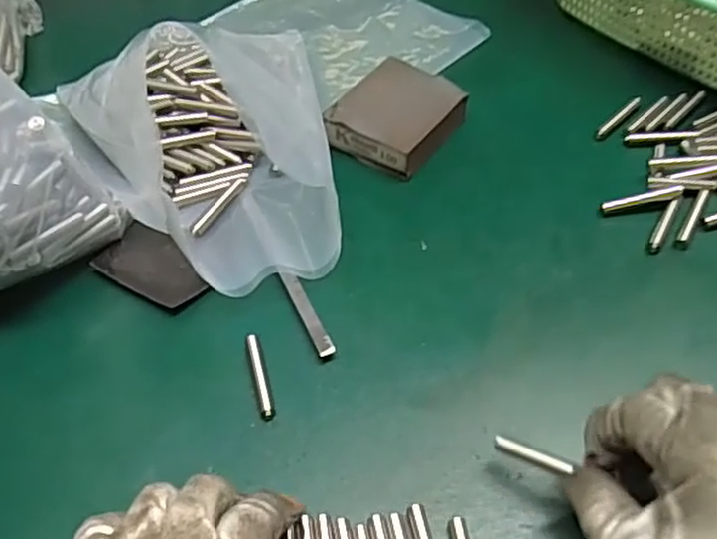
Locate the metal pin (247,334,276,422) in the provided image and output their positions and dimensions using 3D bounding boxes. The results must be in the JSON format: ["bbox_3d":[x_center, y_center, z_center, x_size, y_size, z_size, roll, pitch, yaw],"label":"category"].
[{"bbox_3d":[-0.051,0.055,0.365,0.008,0.006,0.050,-14,51,-8],"label":"metal pin"}]

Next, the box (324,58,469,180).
[{"bbox_3d":[0.026,-0.102,0.469,0.066,0.032,0.076,29,58,24],"label":"box"}]

